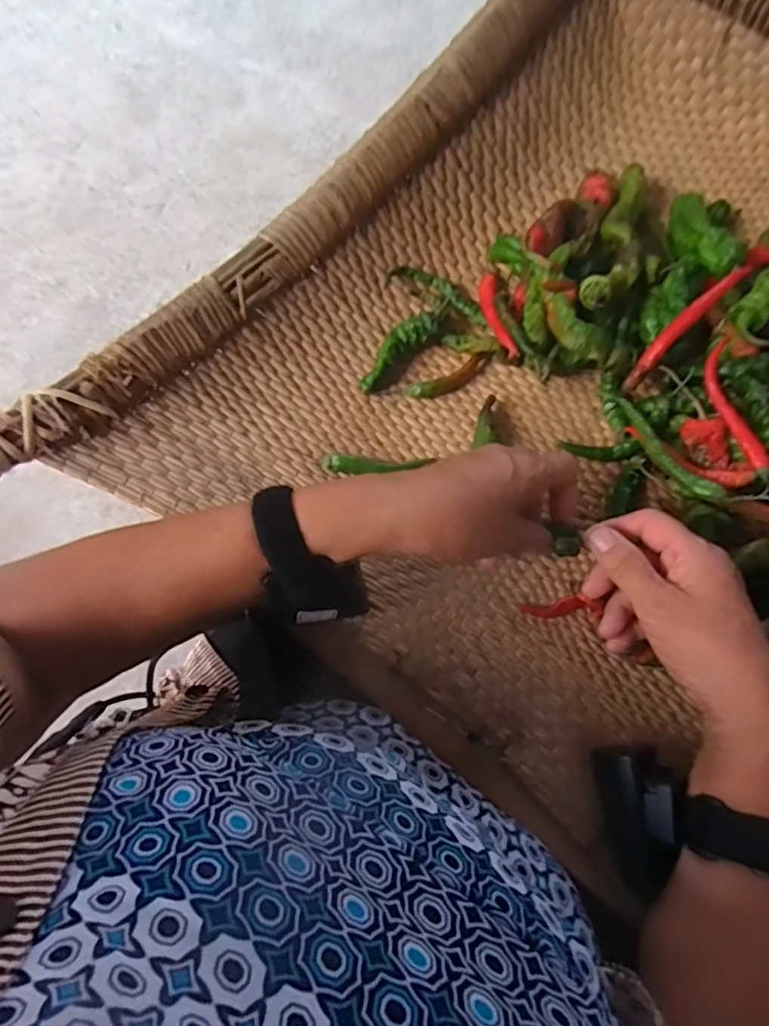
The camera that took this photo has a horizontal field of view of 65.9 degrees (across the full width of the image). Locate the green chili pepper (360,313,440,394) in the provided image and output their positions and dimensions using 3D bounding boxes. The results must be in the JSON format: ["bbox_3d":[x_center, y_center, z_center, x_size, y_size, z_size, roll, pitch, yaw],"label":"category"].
[{"bbox_3d":[0.008,-0.129,0.471,0.024,0.010,0.080,42,85,15],"label":"green chili pepper"}]

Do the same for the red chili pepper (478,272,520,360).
[{"bbox_3d":[0.091,-0.161,0.485,0.016,0.013,0.087,-8,66,-2],"label":"red chili pepper"}]

